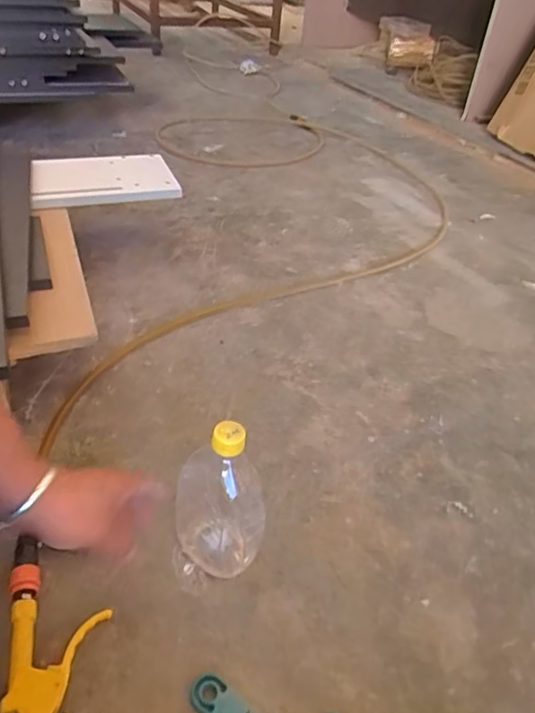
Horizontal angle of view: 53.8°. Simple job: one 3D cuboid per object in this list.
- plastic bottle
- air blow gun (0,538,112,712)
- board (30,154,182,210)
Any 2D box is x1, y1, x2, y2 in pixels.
[{"bbox_3d":[-0.050,0.158,0.538,0.093,0.180,0.075,1,41,-7],"label":"plastic bottle"},{"bbox_3d":[-0.191,0.286,0.482,0.092,0.029,0.269,-13,44,-22],"label":"air blow gun"},{"bbox_3d":[-0.325,-0.349,1.035,0.259,0.028,0.187,-12,42,-19],"label":"board"}]

